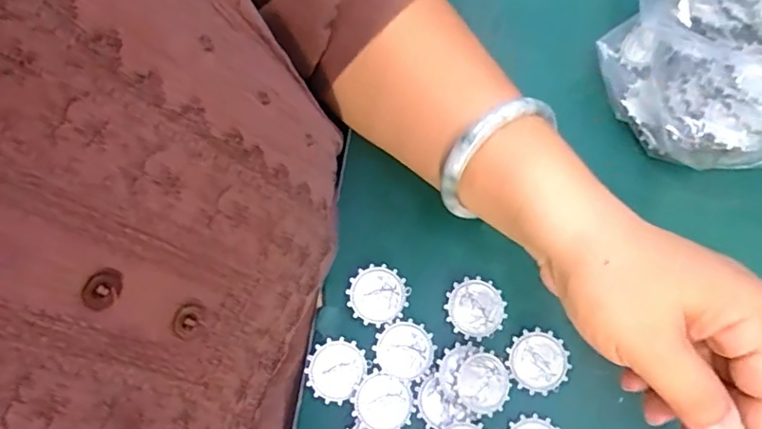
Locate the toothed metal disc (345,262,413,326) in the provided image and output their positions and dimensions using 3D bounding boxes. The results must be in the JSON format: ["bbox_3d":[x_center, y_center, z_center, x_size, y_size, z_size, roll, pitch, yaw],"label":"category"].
[{"bbox_3d":[-0.002,0.046,0.330,0.033,0.004,0.033,24,78,7],"label":"toothed metal disc"}]

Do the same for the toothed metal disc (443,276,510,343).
[{"bbox_3d":[0.053,0.052,0.324,0.032,0.004,0.033,0,76,2],"label":"toothed metal disc"}]

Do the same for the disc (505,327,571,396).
[{"bbox_3d":[0.086,0.080,0.317,0.032,0.004,0.033,0,76,2],"label":"disc"}]

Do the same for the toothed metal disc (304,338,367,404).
[{"bbox_3d":[-0.025,0.086,0.319,0.030,0.004,0.033,0,76,2],"label":"toothed metal disc"}]

